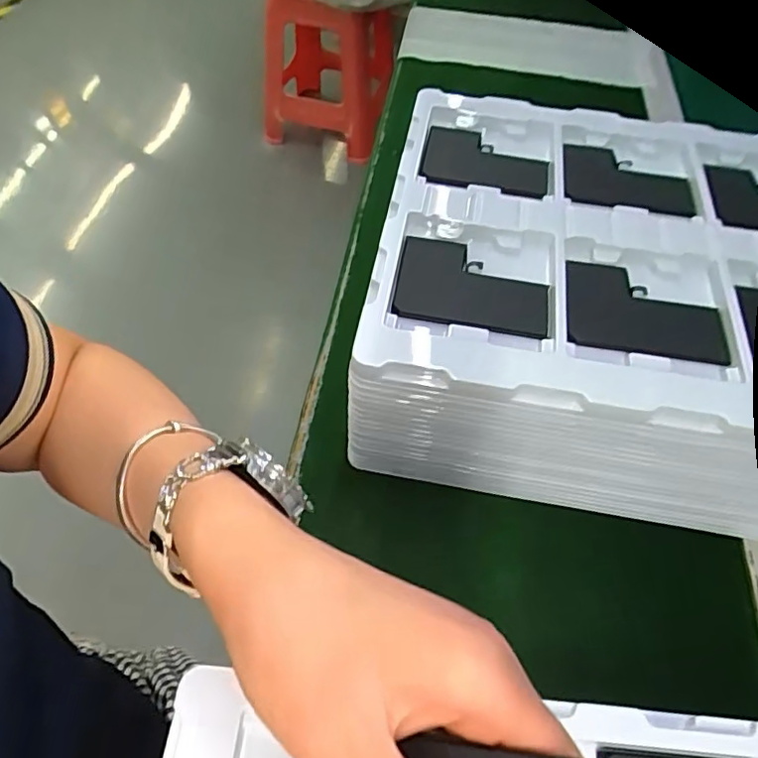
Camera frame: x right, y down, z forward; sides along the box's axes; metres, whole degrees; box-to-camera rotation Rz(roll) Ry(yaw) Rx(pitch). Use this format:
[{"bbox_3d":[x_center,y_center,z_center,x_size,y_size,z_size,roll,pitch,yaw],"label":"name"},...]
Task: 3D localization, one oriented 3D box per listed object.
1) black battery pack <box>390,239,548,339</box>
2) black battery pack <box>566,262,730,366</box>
[{"bbox_3d":[0.056,-0.057,0.347,0.088,0.005,0.067,9,57,6],"label":"black battery pack"},{"bbox_3d":[0.155,-0.040,0.343,0.089,0.009,0.068,10,57,7],"label":"black battery pack"}]

